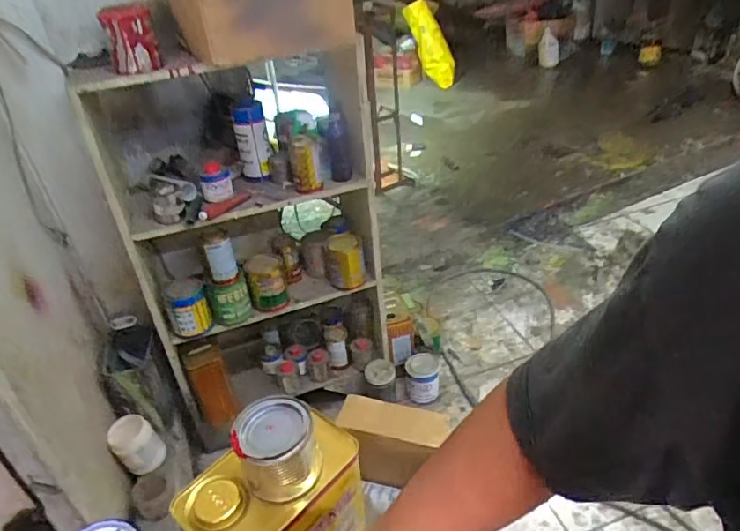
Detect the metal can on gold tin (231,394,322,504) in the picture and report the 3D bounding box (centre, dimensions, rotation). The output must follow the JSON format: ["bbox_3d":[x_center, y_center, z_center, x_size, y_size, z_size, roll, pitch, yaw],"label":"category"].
[{"bbox_3d":[-0.086,0.171,0.507,0.071,0.066,0.070,-4,35,3],"label":"metal can on gold tin"}]

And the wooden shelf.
[{"bbox_3d":[-0.314,-0.088,1.598,0.674,1.064,0.395,-15,35,-12],"label":"wooden shelf"}]

